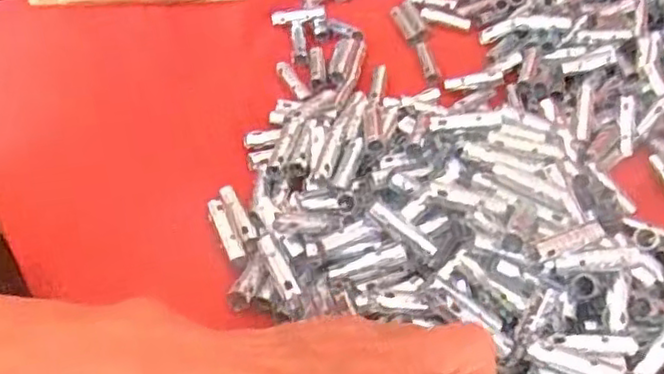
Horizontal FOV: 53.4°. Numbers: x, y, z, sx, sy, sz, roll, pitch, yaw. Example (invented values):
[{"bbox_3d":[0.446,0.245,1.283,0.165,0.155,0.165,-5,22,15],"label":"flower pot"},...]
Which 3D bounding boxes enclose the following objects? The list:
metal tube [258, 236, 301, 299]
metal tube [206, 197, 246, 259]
[{"bbox_3d":[-0.026,0.038,0.317,0.008,0.007,0.038,-17,51,-21],"label":"metal tube"},{"bbox_3d":[-0.054,0.021,0.337,0.009,0.004,0.039,-14,49,-19],"label":"metal tube"}]

